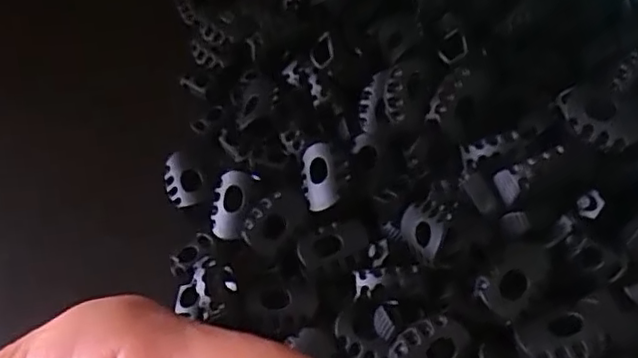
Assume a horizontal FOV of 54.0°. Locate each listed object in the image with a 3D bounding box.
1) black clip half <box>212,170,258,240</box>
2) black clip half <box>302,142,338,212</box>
[{"bbox_3d":[-0.026,0.008,0.193,0.014,0.009,0.020,2,58,3],"label":"black clip half"},{"bbox_3d":[0.000,0.000,0.186,0.009,0.006,0.020,-7,58,-2],"label":"black clip half"}]

